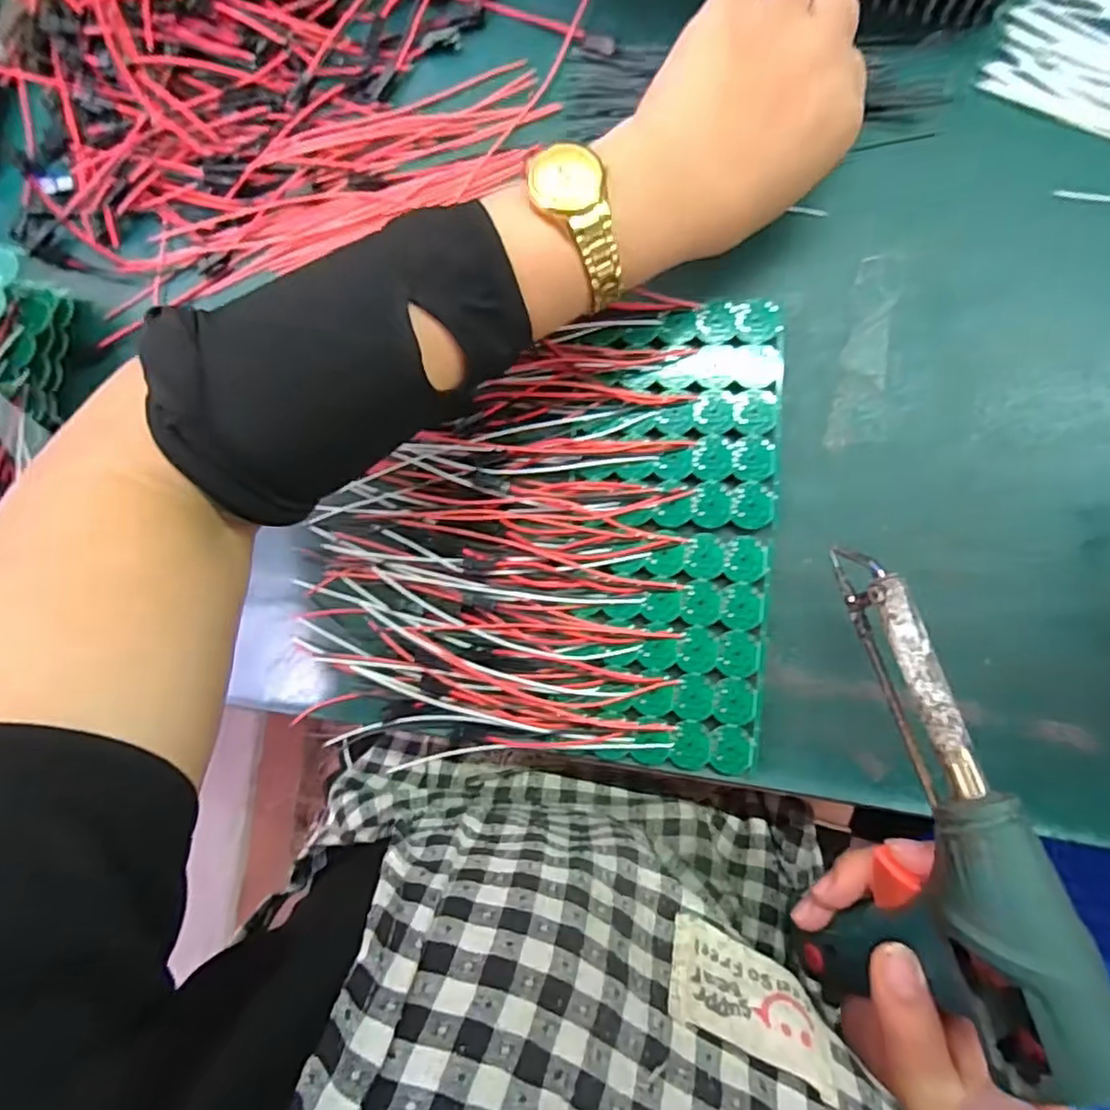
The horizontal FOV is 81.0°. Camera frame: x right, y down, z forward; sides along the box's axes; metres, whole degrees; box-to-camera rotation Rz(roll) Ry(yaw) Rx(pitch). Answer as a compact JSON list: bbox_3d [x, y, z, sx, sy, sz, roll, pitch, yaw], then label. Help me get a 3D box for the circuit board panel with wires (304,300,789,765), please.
[{"bbox_3d":[-0.013,-0.009,0.309,0.229,0.016,0.209,-1,87,6],"label":"circuit board panel with wires"}]

